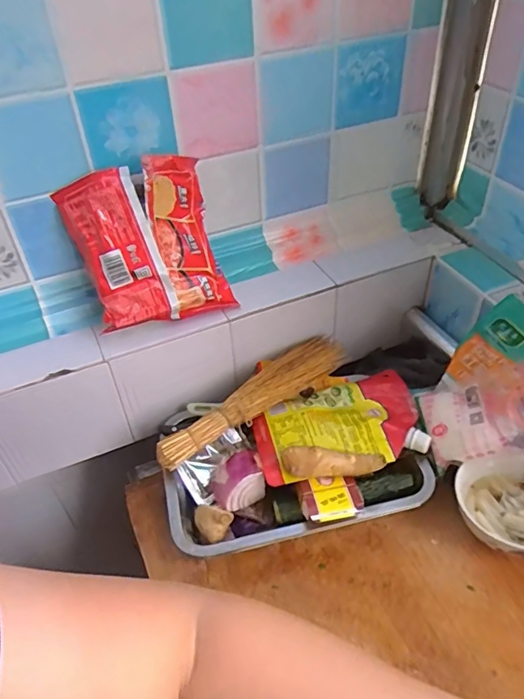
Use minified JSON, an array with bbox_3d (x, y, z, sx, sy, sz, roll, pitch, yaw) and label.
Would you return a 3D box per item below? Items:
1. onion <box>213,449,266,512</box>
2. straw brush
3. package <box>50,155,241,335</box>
[{"bbox_3d":[-0.028,0.147,0.612,0.059,0.046,0.047,-20,45,-17],"label":"onion"},{"bbox_3d":[-0.013,0.055,0.660,0.264,0.034,0.054,-28,48,-24],"label":"straw brush"},{"bbox_3d":[-0.124,-0.114,0.605,0.155,0.180,0.053,-21,18,-19],"label":"package"}]

